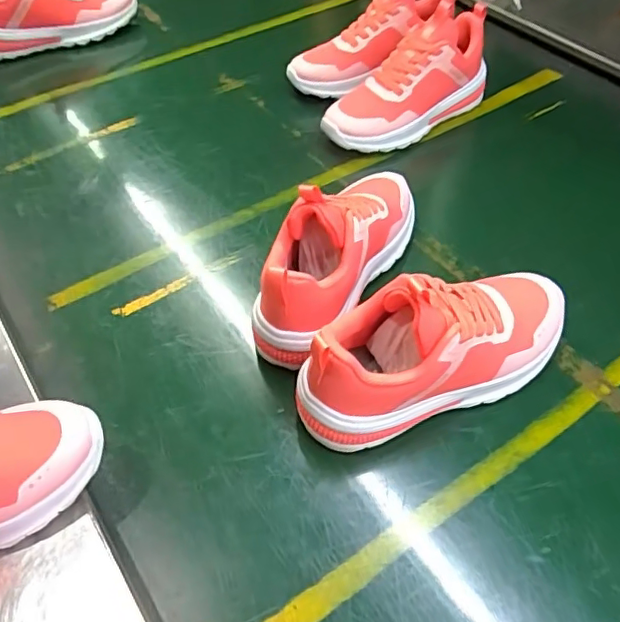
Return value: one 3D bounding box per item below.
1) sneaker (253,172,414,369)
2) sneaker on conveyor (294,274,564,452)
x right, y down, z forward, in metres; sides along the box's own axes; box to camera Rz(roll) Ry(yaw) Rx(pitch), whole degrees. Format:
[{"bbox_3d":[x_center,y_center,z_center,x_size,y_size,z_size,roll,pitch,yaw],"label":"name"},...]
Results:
[{"bbox_3d":[0.027,-0.062,0.487,0.068,0.122,0.223,24,57,19],"label":"sneaker"},{"bbox_3d":[0.101,0.022,0.424,0.235,0.114,0.080,-21,55,-13],"label":"sneaker on conveyor"}]

